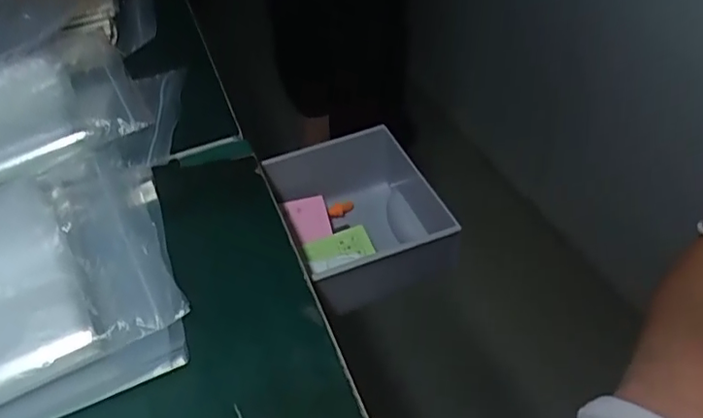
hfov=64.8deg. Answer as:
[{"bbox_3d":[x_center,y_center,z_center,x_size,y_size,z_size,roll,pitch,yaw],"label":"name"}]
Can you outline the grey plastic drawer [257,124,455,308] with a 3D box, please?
[{"bbox_3d":[0.014,0.014,0.468,0.124,0.089,0.155,-18,44,-12],"label":"grey plastic drawer"}]

